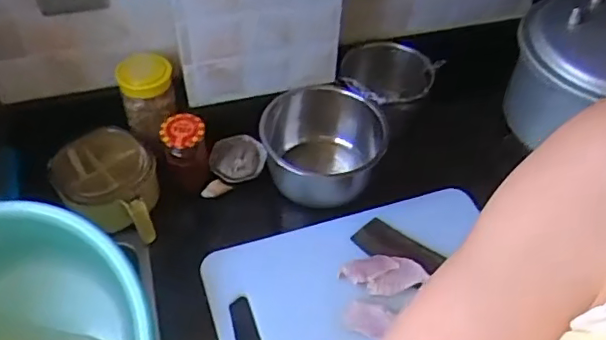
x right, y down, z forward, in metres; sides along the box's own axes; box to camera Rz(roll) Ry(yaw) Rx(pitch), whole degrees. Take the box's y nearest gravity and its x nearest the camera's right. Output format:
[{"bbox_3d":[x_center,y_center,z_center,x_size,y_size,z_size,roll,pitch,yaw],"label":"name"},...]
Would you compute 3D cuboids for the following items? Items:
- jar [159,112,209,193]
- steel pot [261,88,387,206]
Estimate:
[{"bbox_3d":[-0.178,-0.027,0.881,0.062,0.092,0.072,-11,51,-11],"label":"jar"},{"bbox_3d":[0.027,-0.031,0.924,0.175,0.136,0.180,1,50,-1],"label":"steel pot"}]

